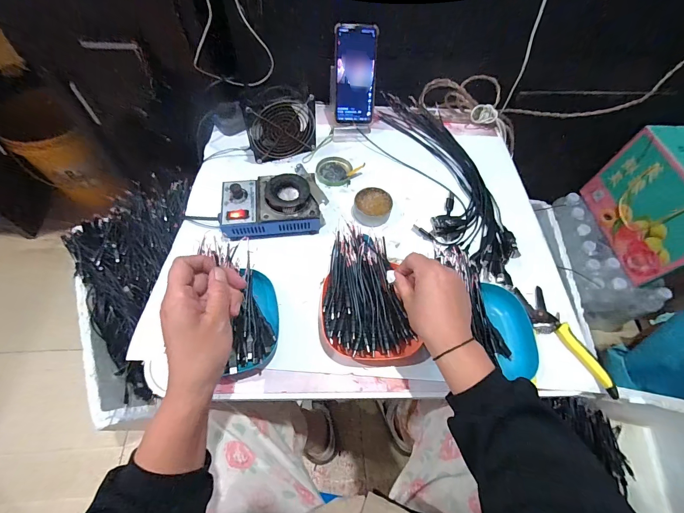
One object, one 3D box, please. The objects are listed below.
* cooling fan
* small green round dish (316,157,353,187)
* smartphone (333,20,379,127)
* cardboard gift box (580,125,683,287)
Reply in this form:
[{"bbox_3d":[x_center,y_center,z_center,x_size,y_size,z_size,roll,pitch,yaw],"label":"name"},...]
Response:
[{"bbox_3d":[-0.107,-0.233,0.575,0.119,0.114,0.036,-17,63,-12],"label":"cooling fan"},{"bbox_3d":[-0.016,-0.159,0.605,0.065,0.013,0.065,1,61,-2],"label":"small green round dish"},{"bbox_3d":[0.025,-0.339,0.614,0.078,0.170,0.009,1,25,-3],"label":"smartphone"},{"bbox_3d":[0.817,-0.121,0.807,0.140,0.241,0.342,-2,61,-4],"label":"cardboard gift box"}]

